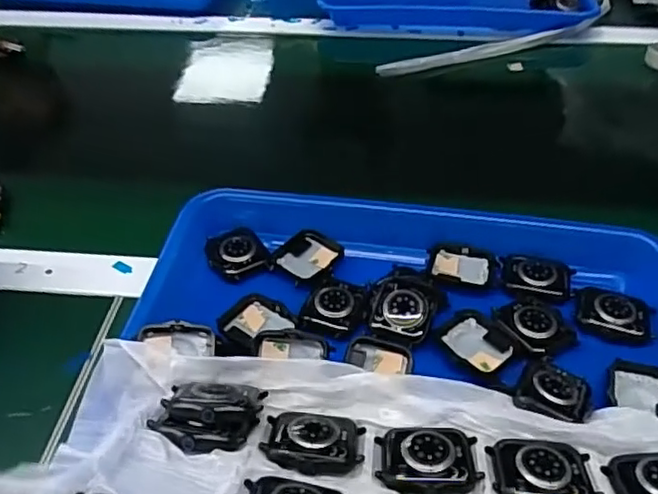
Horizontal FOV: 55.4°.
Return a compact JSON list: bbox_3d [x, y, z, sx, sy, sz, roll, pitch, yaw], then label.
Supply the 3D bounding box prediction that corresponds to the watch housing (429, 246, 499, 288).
[{"bbox_3d":[0.088,0.013,0.413,0.044,0.006,0.032,3,42,4],"label":"watch housing"}]

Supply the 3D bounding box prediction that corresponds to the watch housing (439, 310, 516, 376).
[{"bbox_3d":[0.087,0.055,0.367,0.034,0.004,0.041,-28,49,-28],"label":"watch housing"}]

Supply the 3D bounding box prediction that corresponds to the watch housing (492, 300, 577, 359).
[{"bbox_3d":[0.122,0.046,0.374,0.040,0.005,0.042,-18,45,-18],"label":"watch housing"}]

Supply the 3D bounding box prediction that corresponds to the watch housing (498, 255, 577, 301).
[{"bbox_3d":[0.134,0.017,0.404,0.046,0.006,0.031,10,43,11],"label":"watch housing"}]

